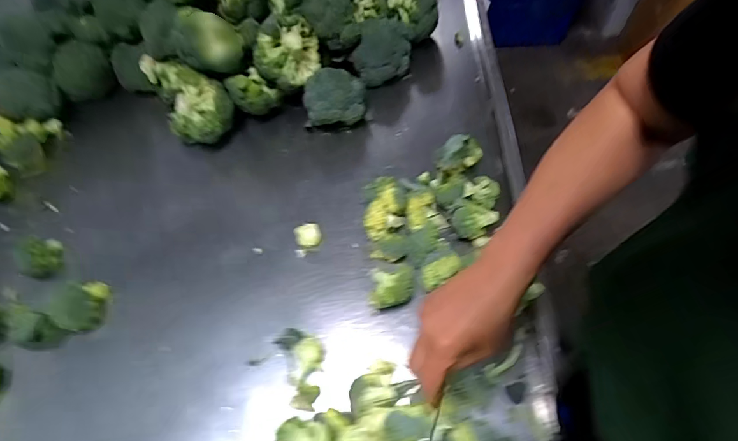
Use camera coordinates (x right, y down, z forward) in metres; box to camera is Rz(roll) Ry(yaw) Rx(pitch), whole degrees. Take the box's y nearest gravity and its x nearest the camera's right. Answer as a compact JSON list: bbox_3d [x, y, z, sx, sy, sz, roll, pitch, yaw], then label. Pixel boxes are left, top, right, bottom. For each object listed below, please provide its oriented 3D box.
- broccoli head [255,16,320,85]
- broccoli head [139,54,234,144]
[{"bbox_3d":[-0.155,-0.323,0.793,0.124,0.089,0.093,-15,59,-5],"label":"broccoli head"},{"bbox_3d":[-0.345,-0.236,0.804,0.120,0.107,0.209,-32,63,-15],"label":"broccoli head"}]

